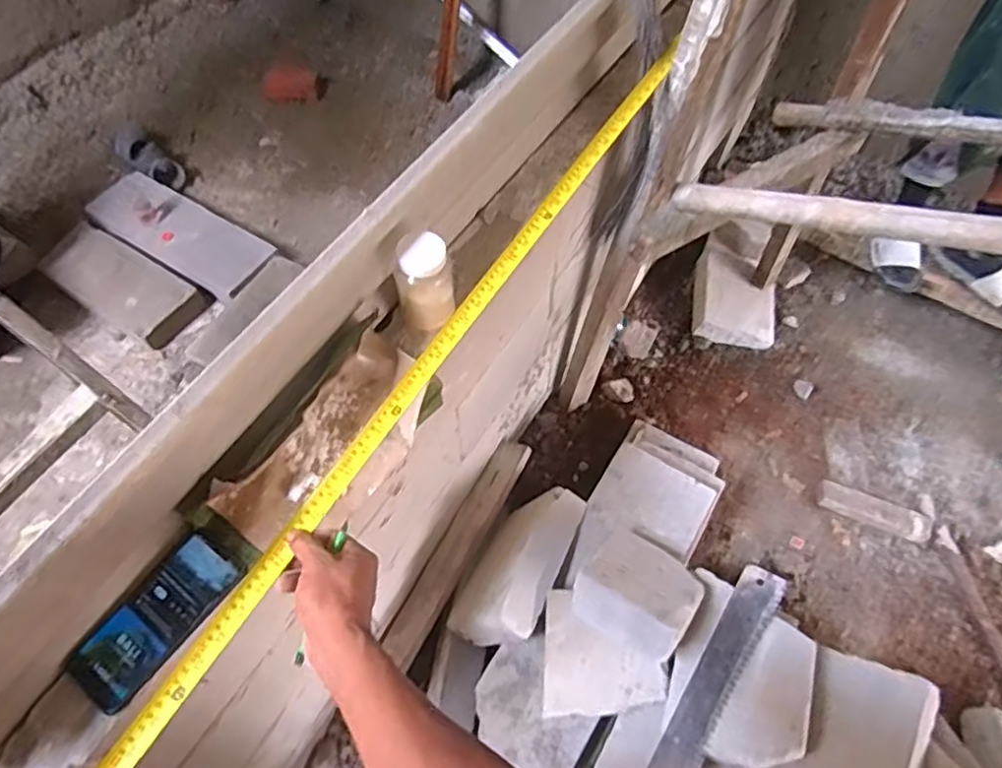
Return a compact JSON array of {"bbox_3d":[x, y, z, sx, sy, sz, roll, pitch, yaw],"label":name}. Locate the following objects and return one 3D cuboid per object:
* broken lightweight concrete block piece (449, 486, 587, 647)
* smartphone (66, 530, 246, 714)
[{"bbox_3d":[0.030,0.327,1.185,0.085,0.197,0.291,35,62,-12],"label":"broken lightweight concrete block piece"},{"bbox_3d":[-0.324,0.216,0.611,0.084,0.007,0.157,32,63,17],"label":"smartphone"}]

